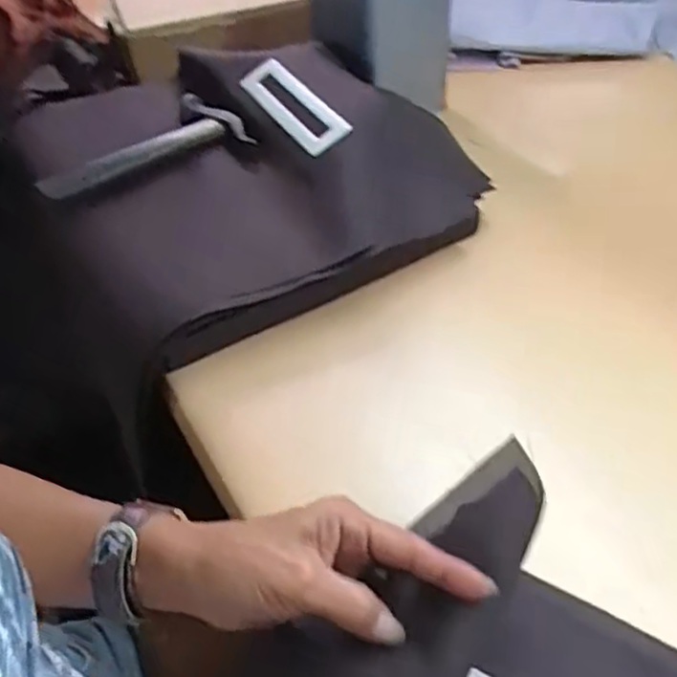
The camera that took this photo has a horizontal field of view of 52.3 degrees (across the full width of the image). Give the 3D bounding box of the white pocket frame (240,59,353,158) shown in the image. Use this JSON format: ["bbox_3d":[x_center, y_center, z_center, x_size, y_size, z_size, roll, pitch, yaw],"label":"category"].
[{"bbox_3d":[-0.045,-0.219,0.643,0.043,0.010,0.159,-41,54,3],"label":"white pocket frame"}]

